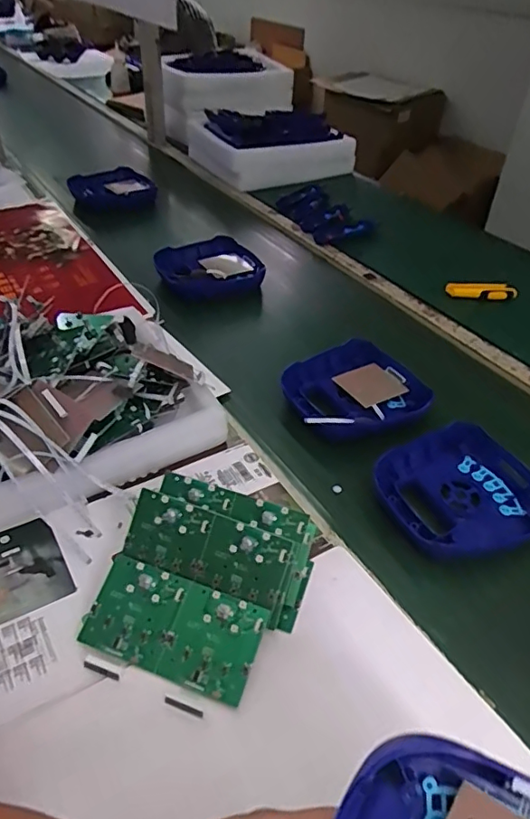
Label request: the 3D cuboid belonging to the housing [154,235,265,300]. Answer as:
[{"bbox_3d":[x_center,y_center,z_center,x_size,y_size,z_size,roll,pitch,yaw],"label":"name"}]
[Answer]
[{"bbox_3d":[-0.102,-0.258,0.998,0.180,0.036,0.164,-11,43,-17],"label":"housing"}]

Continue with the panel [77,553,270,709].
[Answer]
[{"bbox_3d":[-0.079,0.188,0.477,0.150,0.007,0.078,17,65,13],"label":"panel"}]

